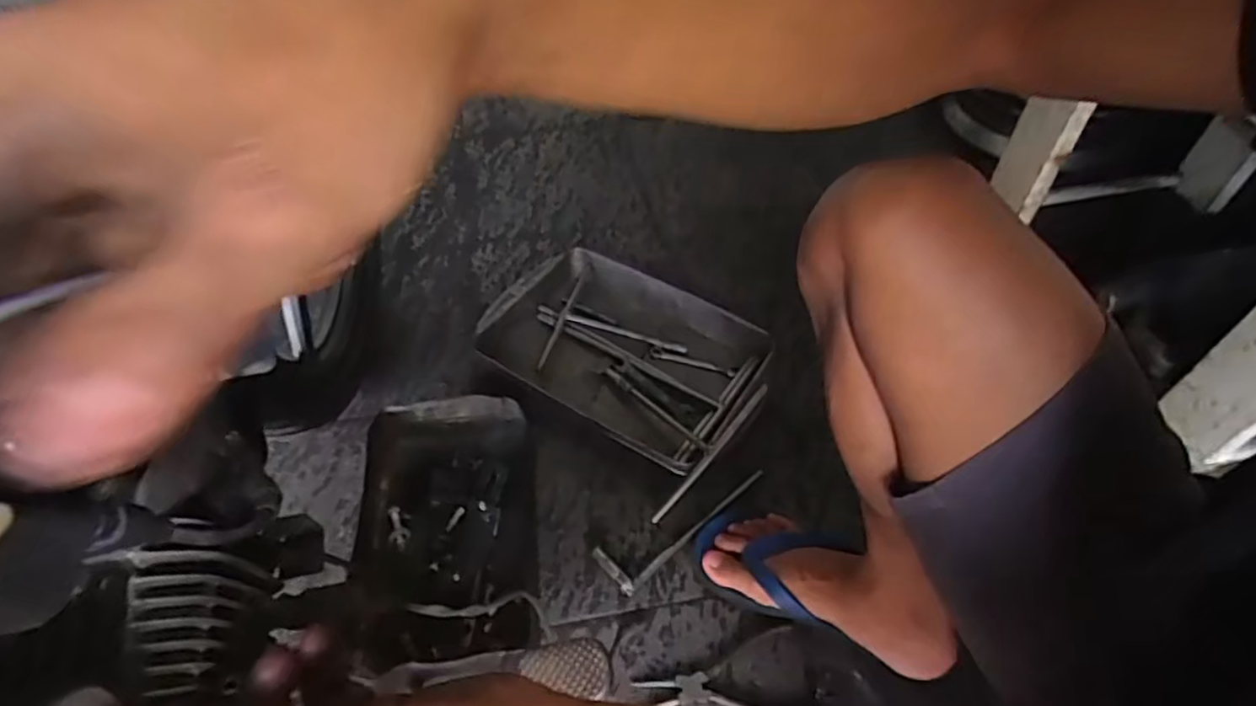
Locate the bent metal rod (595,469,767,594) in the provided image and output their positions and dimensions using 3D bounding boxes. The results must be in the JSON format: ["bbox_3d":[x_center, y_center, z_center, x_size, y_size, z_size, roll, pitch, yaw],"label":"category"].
[{"bbox_3d":[0.059,0.178,0.732,0.206,0.016,0.056,-34,57,-25],"label":"bent metal rod"}]

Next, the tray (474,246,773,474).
[{"bbox_3d":[-0.009,-0.001,0.863,0.360,0.054,0.244,27,55,21],"label":"tray"}]

